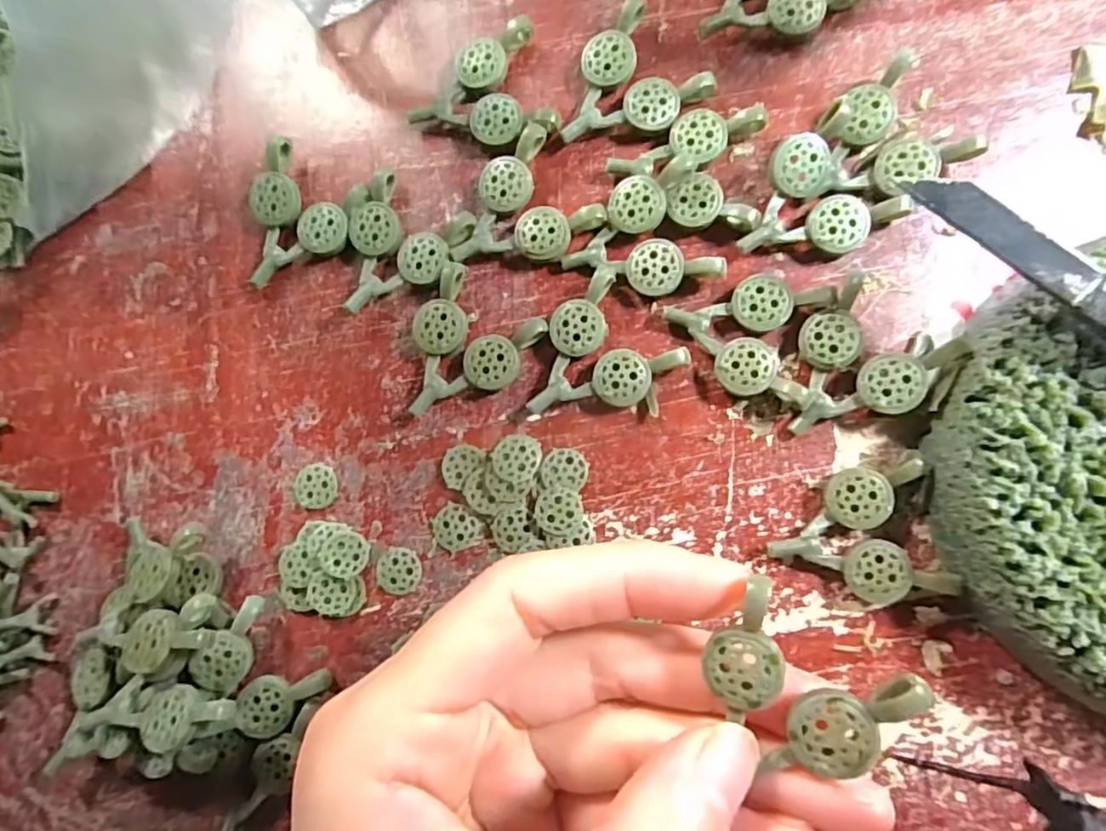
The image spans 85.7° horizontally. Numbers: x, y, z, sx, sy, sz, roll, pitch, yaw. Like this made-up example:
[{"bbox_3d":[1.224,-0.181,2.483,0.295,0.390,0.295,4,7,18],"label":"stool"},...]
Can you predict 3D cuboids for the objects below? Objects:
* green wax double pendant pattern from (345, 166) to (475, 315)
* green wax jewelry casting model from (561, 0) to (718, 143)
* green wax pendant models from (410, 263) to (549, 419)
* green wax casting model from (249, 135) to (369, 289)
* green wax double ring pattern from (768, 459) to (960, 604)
[{"bbox_3d":[-0.041,-0.043,0.157,0.030,0.008,0.036,30,90,9],"label":"green wax double pendant pattern"},{"bbox_3d":[0.018,-0.083,0.154,0.036,0.008,0.030,-40,82,3],"label":"green wax jewelry casting model"},{"bbox_3d":[-0.024,-0.016,0.153,0.030,0.007,0.036,34,91,9],"label":"green wax pendant models"},{"bbox_3d":[-0.070,-0.052,0.161,0.029,0.008,0.037,26,90,9],"label":"green wax casting model"},{"bbox_3d":[0.068,0.028,0.137,0.035,0.009,0.029,-13,84,6],"label":"green wax double ring pattern"}]

